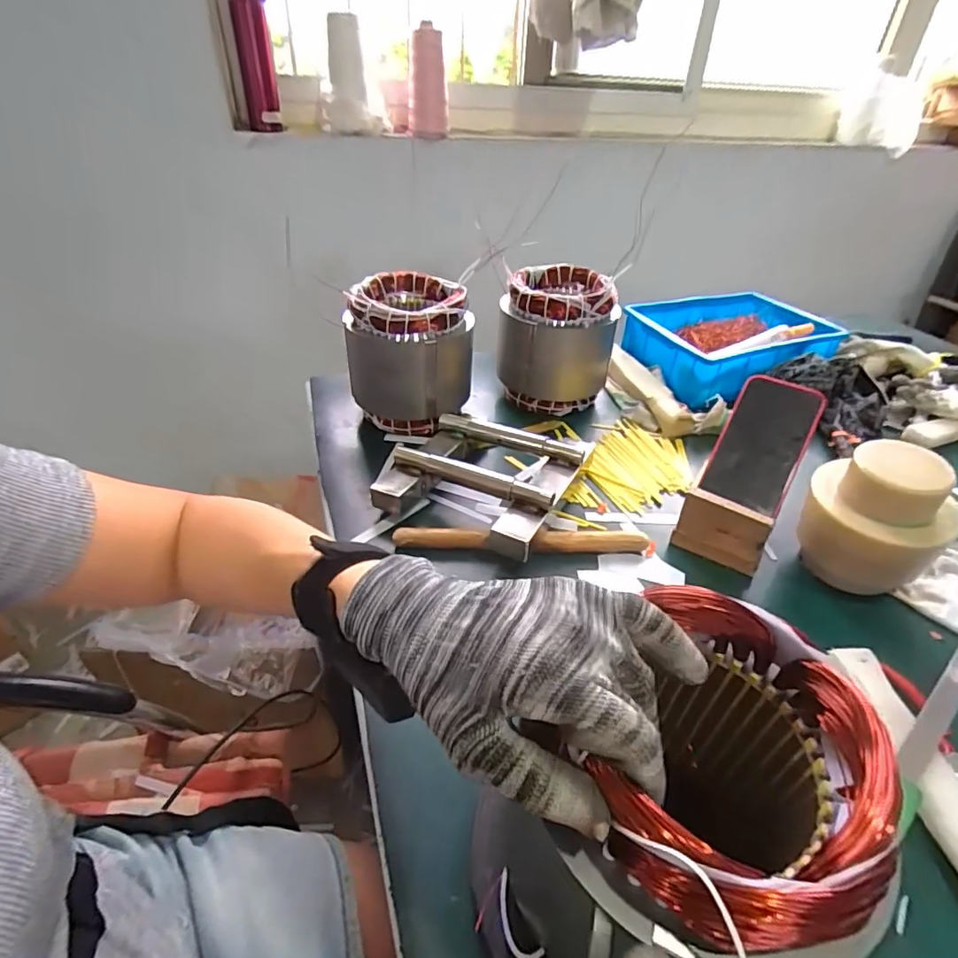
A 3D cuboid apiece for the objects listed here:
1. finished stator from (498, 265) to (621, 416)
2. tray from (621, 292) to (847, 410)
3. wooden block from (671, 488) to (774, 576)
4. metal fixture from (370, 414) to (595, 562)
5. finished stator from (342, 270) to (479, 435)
[{"bbox_3d":[0.106,-0.192,0.733,0.150,0.166,0.133,8,38,7],"label":"finished stator"},{"bbox_3d":[0.393,-0.214,0.831,0.289,0.078,0.210,-12,40,-18],"label":"tray"},{"bbox_3d":[0.231,0.049,0.504,0.077,0.061,0.016,25,43,26],"label":"wooden block"},{"bbox_3d":[0.001,-0.001,0.567,0.187,0.053,0.163,18,40,19],"label":"metal fixture"},{"bbox_3d":[-0.081,-0.157,0.673,0.143,0.165,0.133,5,38,3],"label":"finished stator"}]

